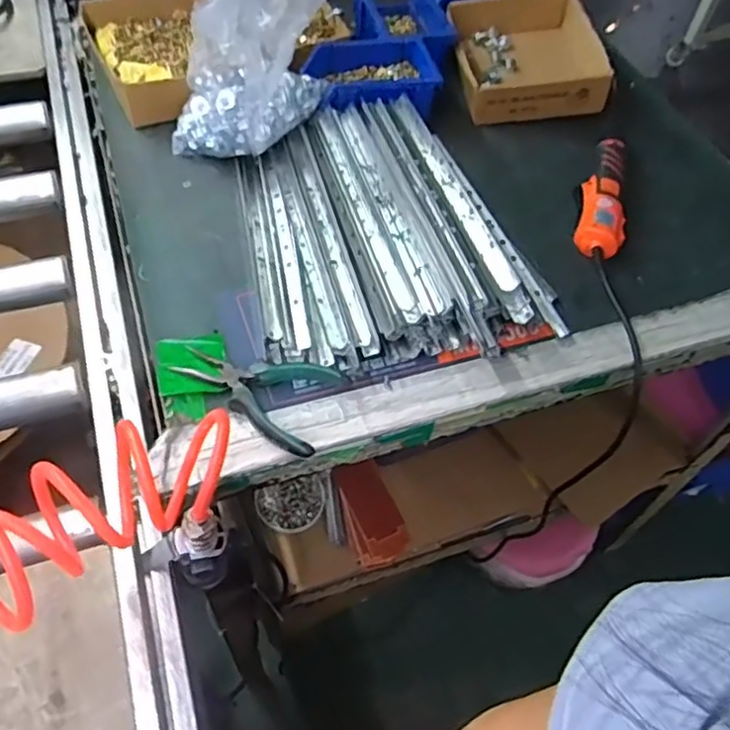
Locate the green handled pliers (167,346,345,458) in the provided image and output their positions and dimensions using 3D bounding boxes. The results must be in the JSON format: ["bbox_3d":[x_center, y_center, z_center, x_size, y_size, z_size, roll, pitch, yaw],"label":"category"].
[{"bbox_3d":[-0.100,0.026,0.565,0.143,0.022,0.084,16,55,6],"label":"green handled pliers"}]

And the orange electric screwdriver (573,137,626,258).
[{"bbox_3d":[0.269,-0.190,0.747,0.051,0.054,0.182,13,54,4],"label":"orange electric screwdriver"}]

